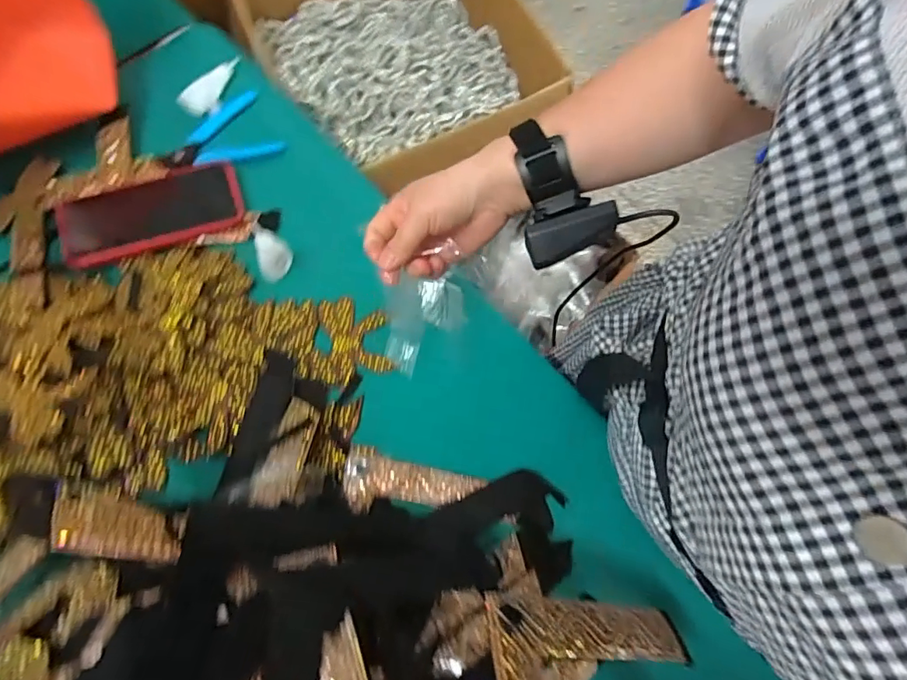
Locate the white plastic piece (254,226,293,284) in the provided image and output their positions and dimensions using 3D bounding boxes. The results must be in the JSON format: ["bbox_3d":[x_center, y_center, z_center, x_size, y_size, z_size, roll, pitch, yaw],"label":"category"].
[{"bbox_3d":[-0.169,-0.077,0.486,0.021,0.057,0.032,-1,70,-3],"label":"white plastic piece"}]

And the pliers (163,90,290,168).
[{"bbox_3d":[-0.250,-0.214,0.555,0.116,0.013,0.090,-30,74,-12],"label":"pliers"}]

